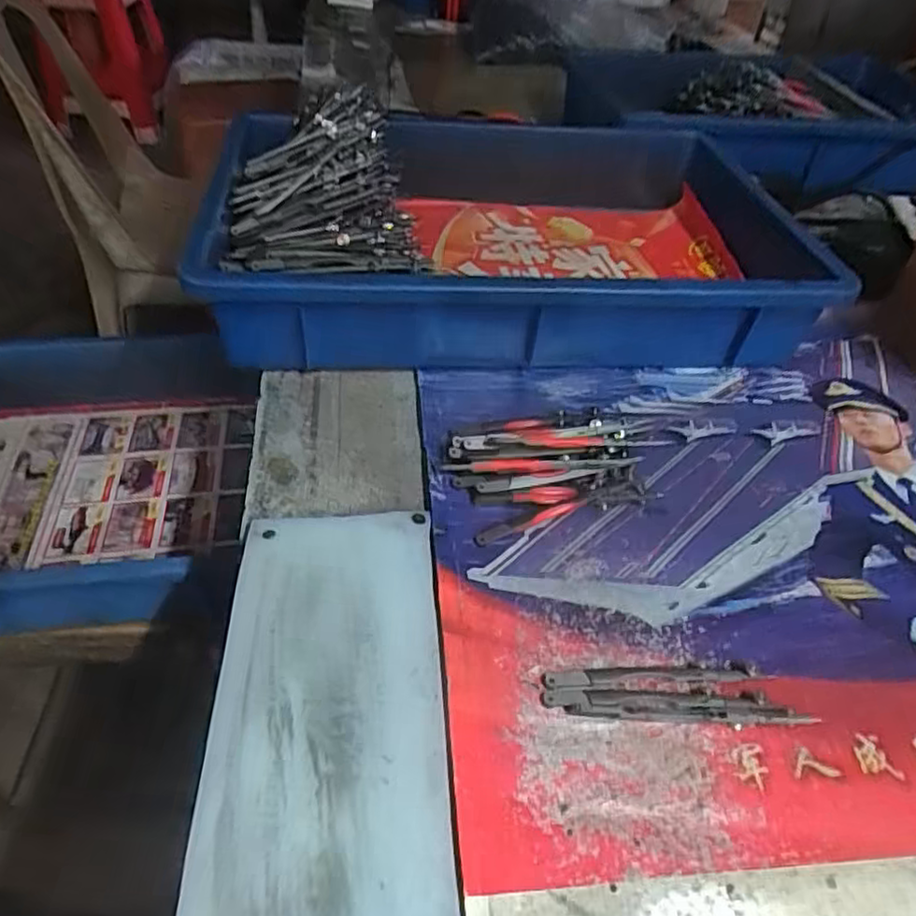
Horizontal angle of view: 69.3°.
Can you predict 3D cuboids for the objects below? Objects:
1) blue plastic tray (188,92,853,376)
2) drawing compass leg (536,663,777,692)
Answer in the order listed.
[{"bbox_3d":[0.040,-0.178,0.520,0.435,0.084,0.292,-3,45,-9],"label":"blue plastic tray"},{"bbox_3d":[0.090,0.099,0.302,0.102,0.004,0.010,-1,45,-7],"label":"drawing compass leg"}]

